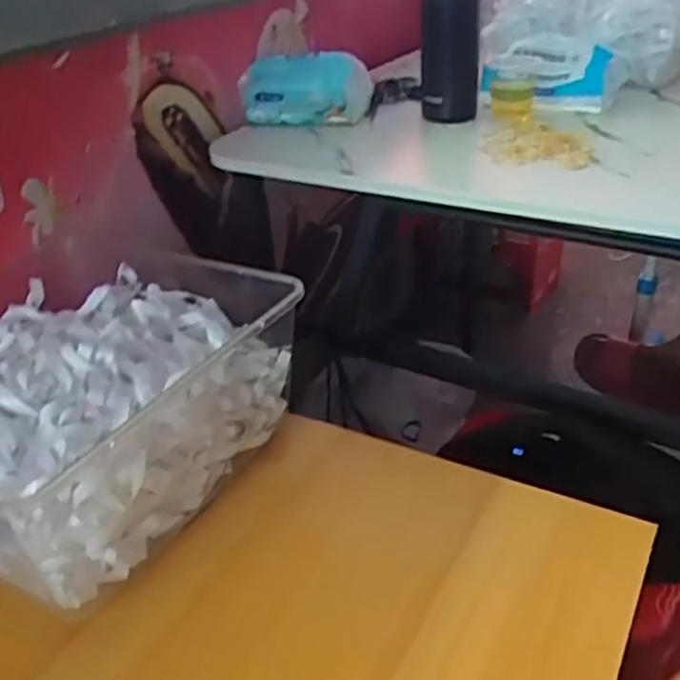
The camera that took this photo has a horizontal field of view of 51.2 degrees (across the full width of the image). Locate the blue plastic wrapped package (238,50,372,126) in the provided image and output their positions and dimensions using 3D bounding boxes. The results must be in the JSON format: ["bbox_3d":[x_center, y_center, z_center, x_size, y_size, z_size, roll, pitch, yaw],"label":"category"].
[{"bbox_3d":[-0.040,-0.284,0.803,0.145,0.069,0.031,0,32,8],"label":"blue plastic wrapped package"}]

